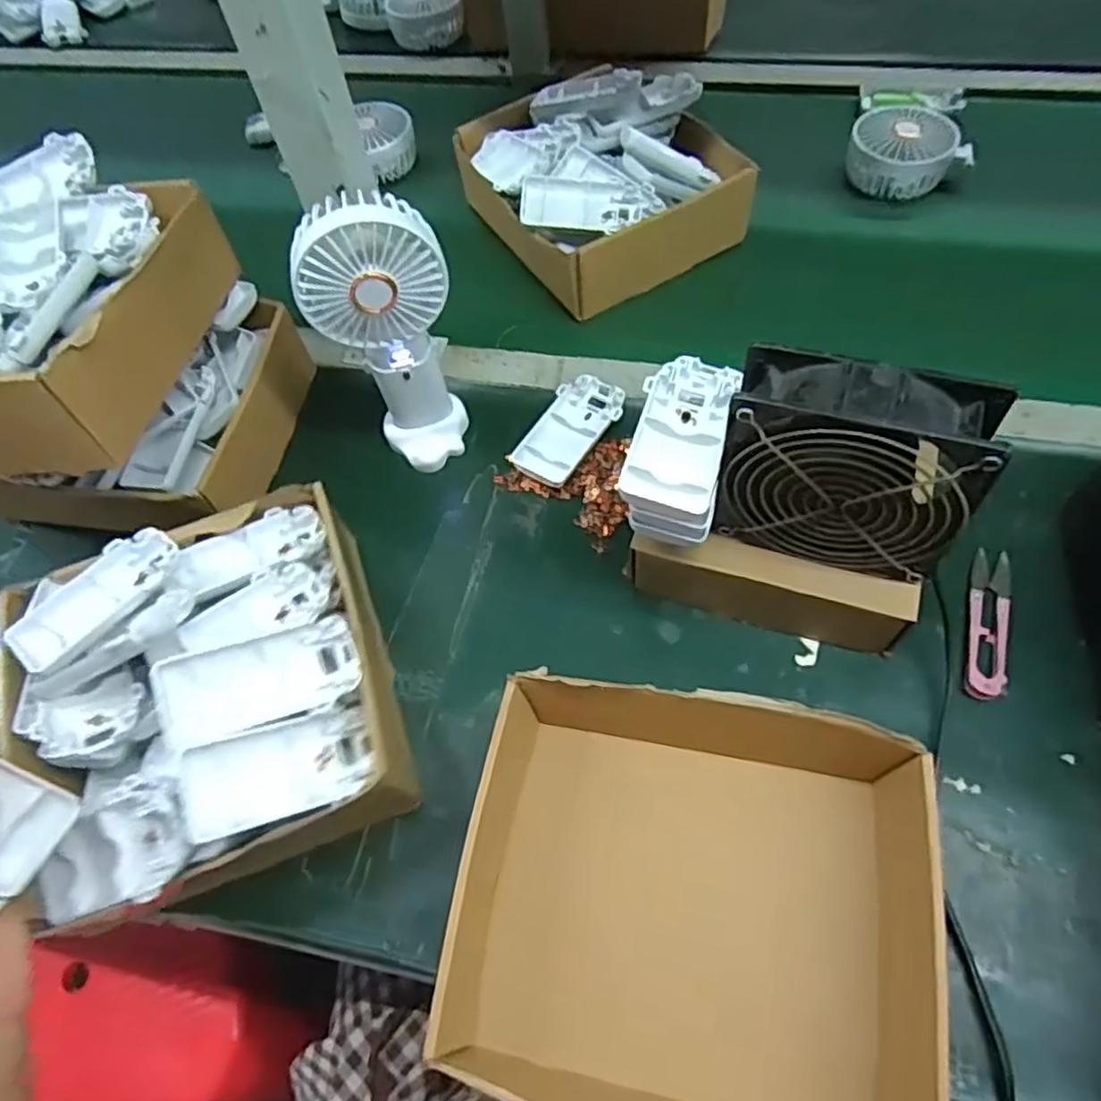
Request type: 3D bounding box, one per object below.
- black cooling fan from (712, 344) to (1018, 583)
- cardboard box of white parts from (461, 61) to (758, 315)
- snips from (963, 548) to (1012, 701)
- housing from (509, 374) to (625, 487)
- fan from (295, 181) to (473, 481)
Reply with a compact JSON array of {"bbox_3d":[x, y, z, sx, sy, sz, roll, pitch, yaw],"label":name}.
[{"bbox_3d":[0.151,-0.042,0.372,0.118,0.114,0.044,16,64,14],"label":"black cooling fan"},{"bbox_3d":[0.042,-0.330,0.630,0.189,0.081,0.207,-30,62,-13],"label":"cardboard box of white parts"},{"bbox_3d":[0.268,0.043,0.437,0.023,0.010,0.104,15,62,12],"label":"snips"},{"bbox_3d":[0.015,-0.089,0.532,0.047,0.017,0.099,28,66,18],"label":"housing"},{"bbox_3d":[-0.101,-0.130,0.466,0.086,0.188,0.050,-11,60,-2],"label":"fan"}]

